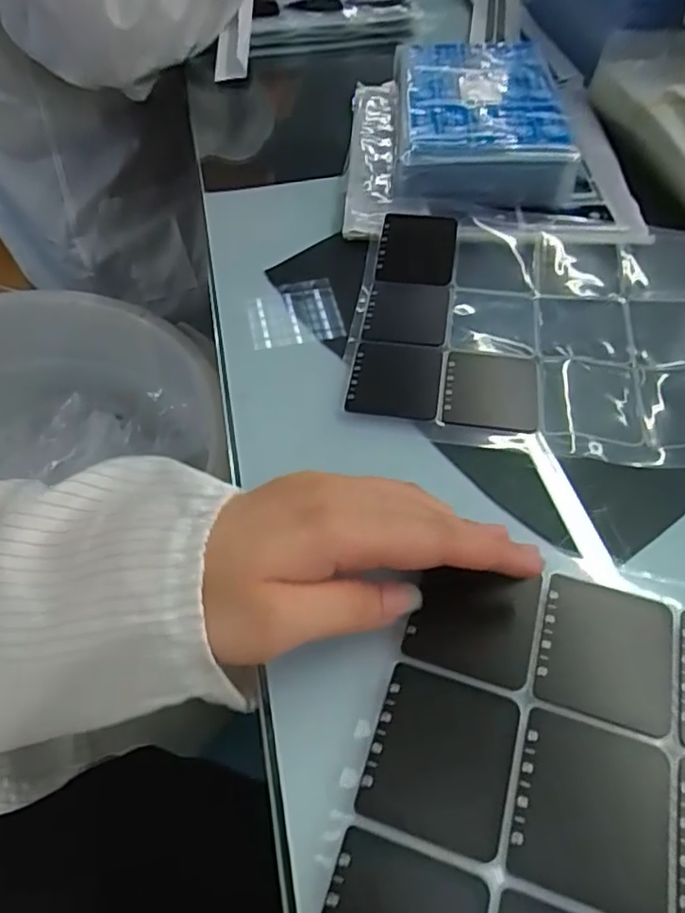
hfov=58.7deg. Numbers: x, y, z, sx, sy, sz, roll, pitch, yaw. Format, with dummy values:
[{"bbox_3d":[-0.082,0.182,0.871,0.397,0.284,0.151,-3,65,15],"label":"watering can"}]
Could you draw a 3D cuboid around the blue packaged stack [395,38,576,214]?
[{"bbox_3d":[0.098,-0.265,0.476,0.120,0.047,0.197,-1,51,2],"label":"blue packaged stack"}]

